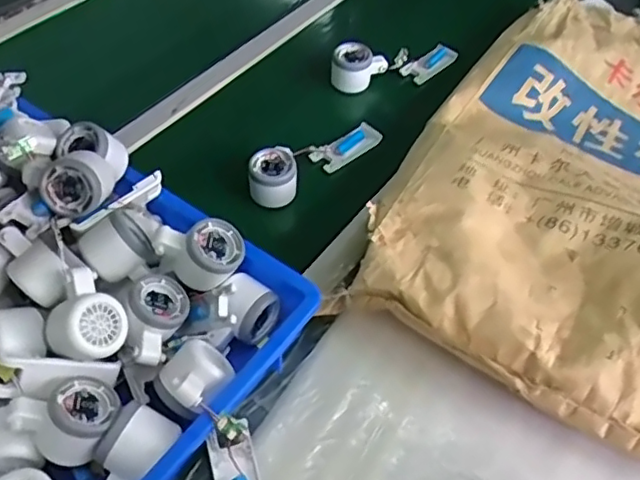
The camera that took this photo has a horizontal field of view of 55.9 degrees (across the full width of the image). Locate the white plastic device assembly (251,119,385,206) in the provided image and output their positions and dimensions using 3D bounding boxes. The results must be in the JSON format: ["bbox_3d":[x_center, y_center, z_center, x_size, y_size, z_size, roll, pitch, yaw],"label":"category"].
[{"bbox_3d":[-0.004,-0.115,0.793,0.208,0.044,0.060,-35,61,-28],"label":"white plastic device assembly"}]

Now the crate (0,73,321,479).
[{"bbox_3d":[-0.305,0.038,0.579,0.543,0.141,0.365,31,55,20],"label":"crate"}]

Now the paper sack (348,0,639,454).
[{"bbox_3d":[0.409,-0.112,0.784,0.479,0.100,0.793,29,55,18],"label":"paper sack"}]

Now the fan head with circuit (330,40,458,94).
[{"bbox_3d":[0.118,-0.274,0.928,0.211,0.055,0.069,-13,53,-15],"label":"fan head with circuit"}]

